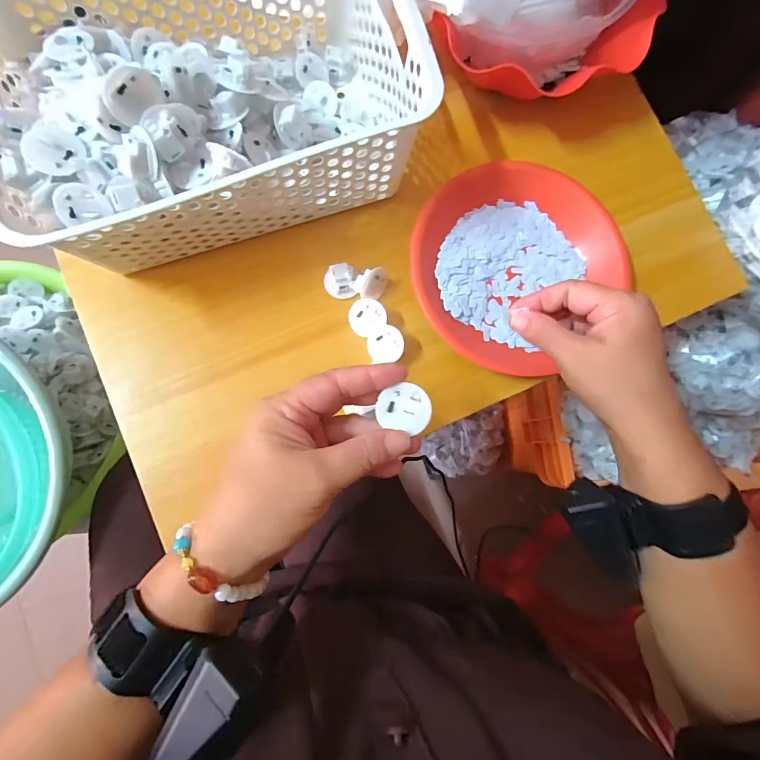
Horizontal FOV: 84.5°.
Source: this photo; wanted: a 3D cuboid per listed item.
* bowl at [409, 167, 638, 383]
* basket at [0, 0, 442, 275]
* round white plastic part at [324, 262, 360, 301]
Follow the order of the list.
[{"bbox_3d":[0.120,-0.108,0.379,0.172,0.027,0.181,1,81,-4],"label":"bowl"},{"bbox_3d":[-0.127,-0.217,0.322,0.301,0.108,0.200,-22,83,-7],"label":"basket"},{"bbox_3d":[-0.035,-0.088,0.371,0.029,0.015,0.026,7,81,-3],"label":"round white plastic part"}]

